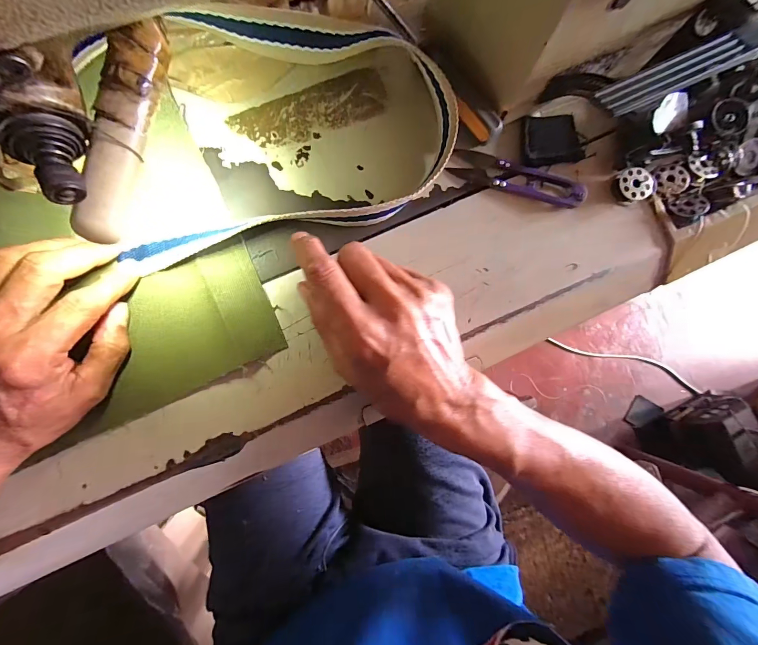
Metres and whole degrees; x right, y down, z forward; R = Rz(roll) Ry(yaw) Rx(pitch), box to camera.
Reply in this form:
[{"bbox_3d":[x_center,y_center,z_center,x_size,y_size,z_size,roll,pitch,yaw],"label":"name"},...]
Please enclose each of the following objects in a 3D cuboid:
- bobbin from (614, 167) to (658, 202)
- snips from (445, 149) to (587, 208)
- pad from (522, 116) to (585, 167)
[{"bbox_3d":[0.193,-0.104,0.269,0.027,0.010,0.025,0,86,-3],"label":"bobbin"},{"bbox_3d":[0.104,-0.108,0.265,0.100,0.008,0.024,15,85,-2],"label":"snips"},{"bbox_3d":[0.131,-0.139,0.269,0.044,0.006,0.041,-6,86,-4],"label":"pad"}]

